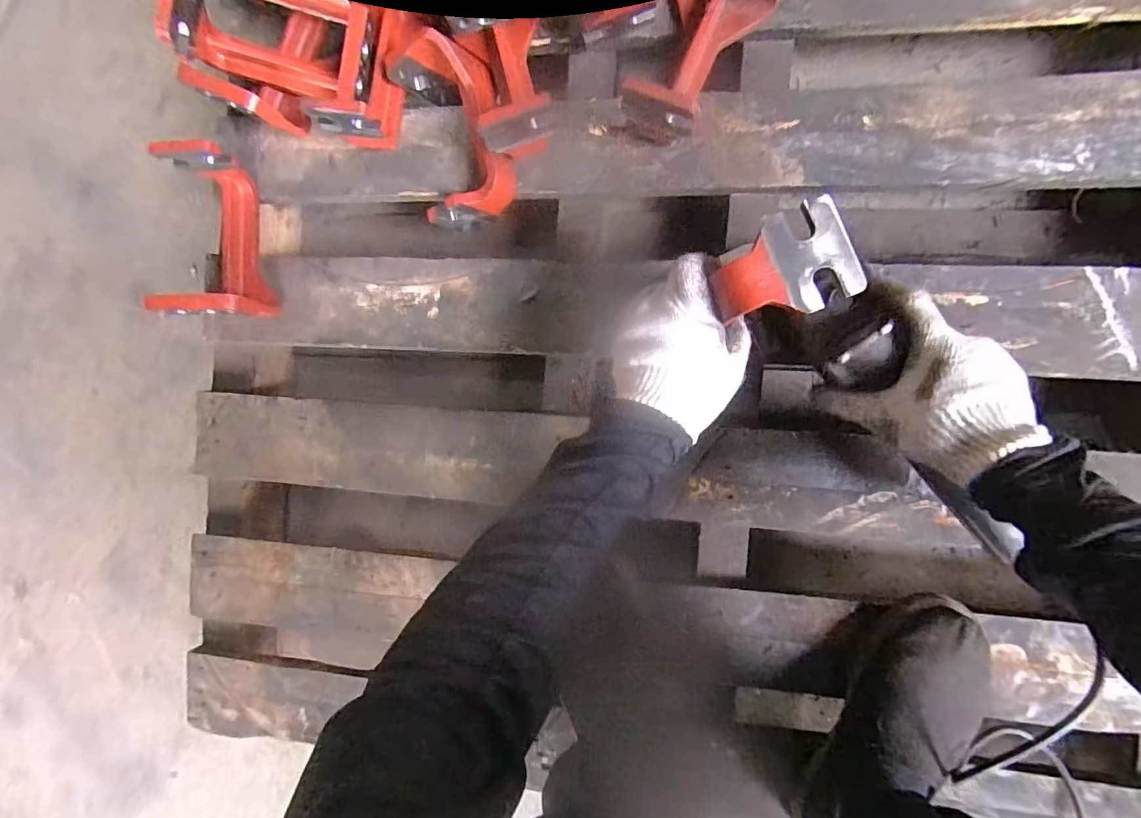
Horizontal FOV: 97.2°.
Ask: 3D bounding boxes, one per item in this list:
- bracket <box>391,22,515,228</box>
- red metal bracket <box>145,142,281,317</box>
[{"bbox_3d":[-0.120,-0.287,0.514,0.095,0.064,0.174,-15,89,9],"label":"bracket"},{"bbox_3d":[-0.375,-0.181,0.539,0.102,0.084,0.167,0,91,9],"label":"red metal bracket"}]

